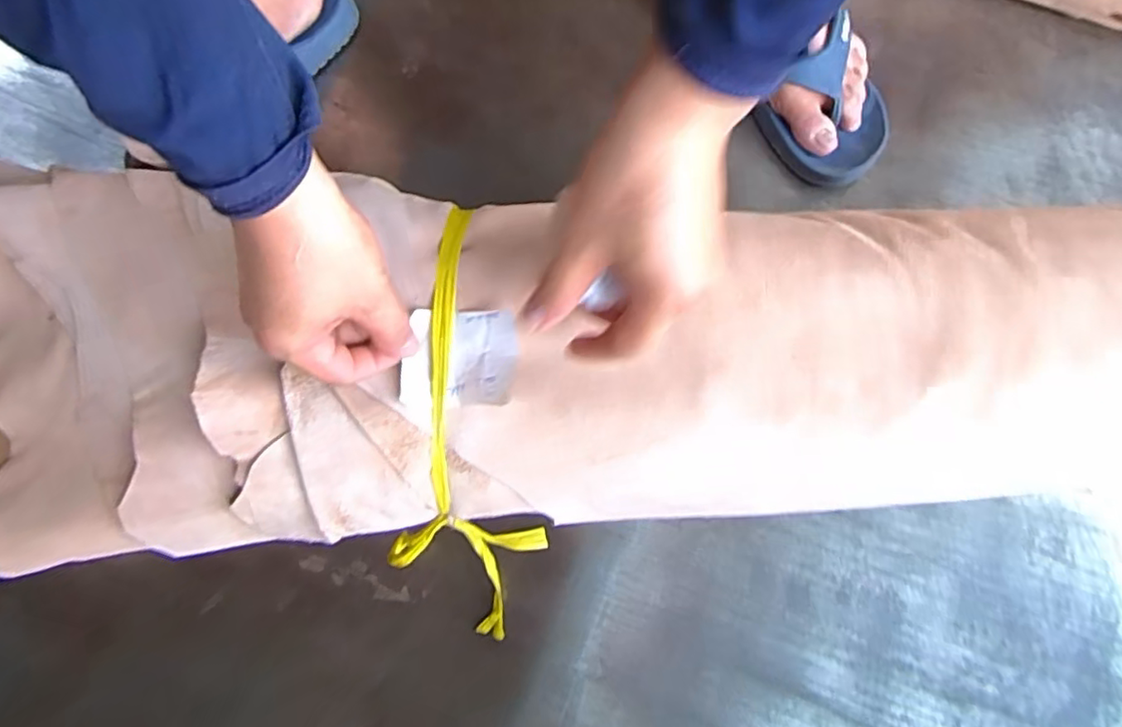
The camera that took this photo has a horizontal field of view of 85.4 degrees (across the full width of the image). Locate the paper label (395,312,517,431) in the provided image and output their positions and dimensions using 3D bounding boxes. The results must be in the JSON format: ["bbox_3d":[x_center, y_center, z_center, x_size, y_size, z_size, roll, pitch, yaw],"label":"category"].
[{"bbox_3d":[-0.059,0.001,0.345,0.066,0.021,0.065,3,75,0],"label":"paper label"}]

